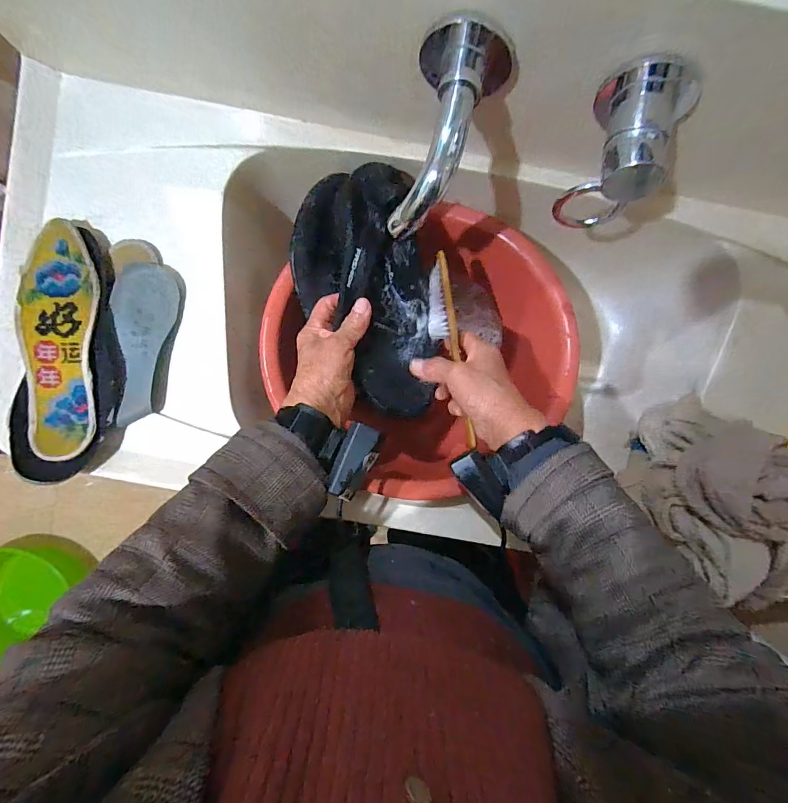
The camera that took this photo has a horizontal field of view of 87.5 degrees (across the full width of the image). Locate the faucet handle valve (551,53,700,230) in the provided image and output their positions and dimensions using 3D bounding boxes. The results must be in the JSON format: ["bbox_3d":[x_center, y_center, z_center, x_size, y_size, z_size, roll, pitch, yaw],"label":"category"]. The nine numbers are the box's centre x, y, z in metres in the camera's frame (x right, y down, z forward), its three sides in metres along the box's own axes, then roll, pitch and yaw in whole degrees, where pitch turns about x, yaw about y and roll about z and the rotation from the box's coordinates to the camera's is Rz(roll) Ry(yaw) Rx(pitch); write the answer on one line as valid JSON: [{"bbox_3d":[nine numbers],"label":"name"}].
[{"bbox_3d":[0.182,-0.197,0.336,0.065,0.077,0.106,16,93,-2],"label":"faucet handle valve"}]

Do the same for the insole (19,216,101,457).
[{"bbox_3d":[-0.344,-0.062,0.421,0.072,0.010,0.235,3,88,-7],"label":"insole"}]

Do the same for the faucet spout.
[{"bbox_3d":[0.040,-0.211,0.326,0.065,0.057,0.146,16,93,-2],"label":"faucet spout"}]

